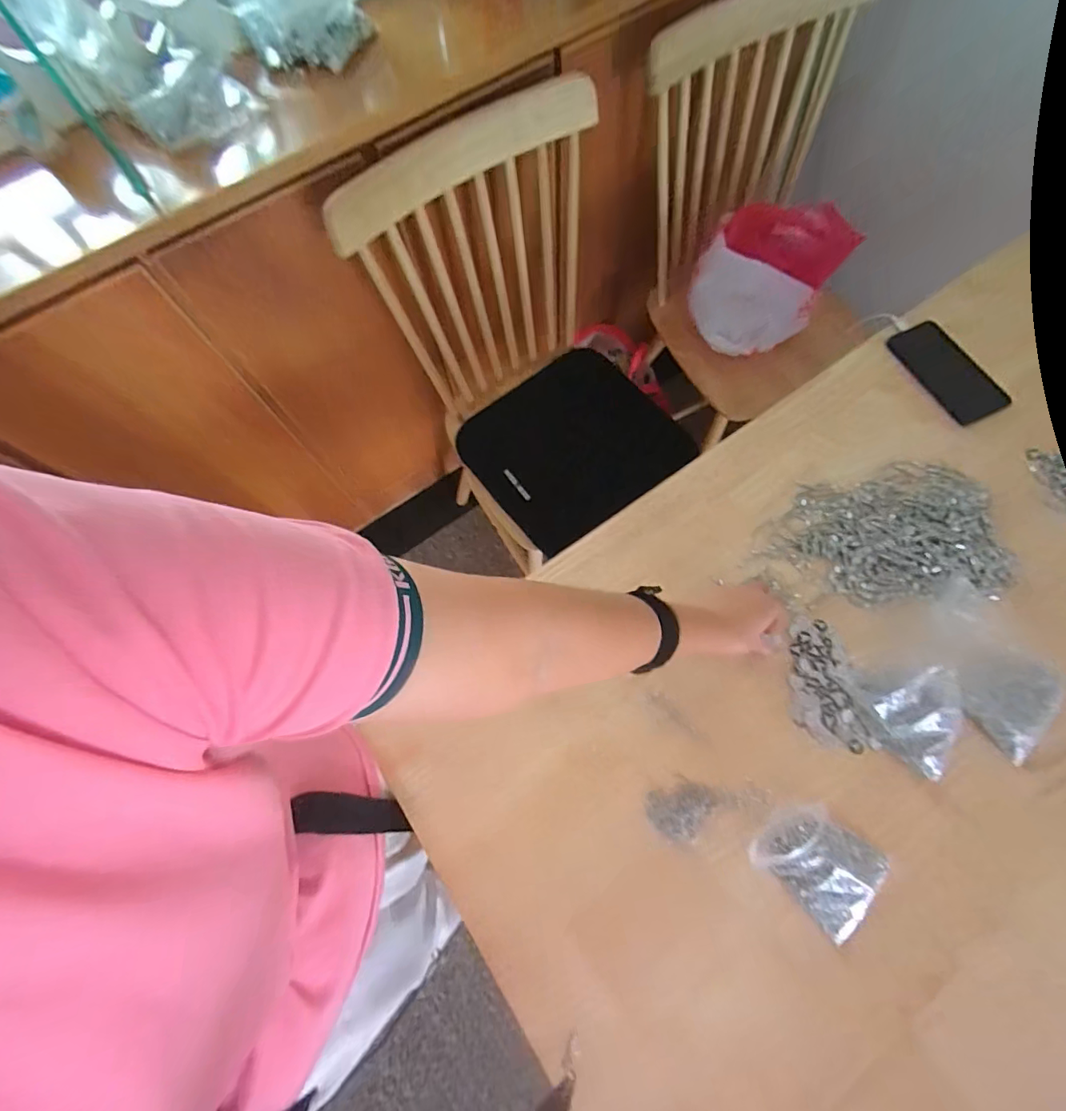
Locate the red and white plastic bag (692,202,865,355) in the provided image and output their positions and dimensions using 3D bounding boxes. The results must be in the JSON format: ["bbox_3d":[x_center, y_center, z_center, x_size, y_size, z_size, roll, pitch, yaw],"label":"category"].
[{"bbox_3d":[0.418,-0.499,0.909,0.233,0.180,0.175,27,74,12],"label":"red and white plastic bag"}]

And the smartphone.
[{"bbox_3d":[0.525,-0.233,0.627,0.062,0.015,0.146,-26,72,-7],"label":"smartphone"}]

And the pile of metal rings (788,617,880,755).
[{"bbox_3d":[0.300,0.135,0.513,0.069,0.013,0.135,-12,70,-2],"label":"pile of metal rings"}]

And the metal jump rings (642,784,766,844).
[{"bbox_3d":[0.170,0.248,0.483,0.112,0.008,0.048,-12,70,-2],"label":"metal jump rings"}]

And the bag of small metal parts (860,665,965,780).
[{"bbox_3d":[0.369,0.157,0.470,0.105,0.087,0.063,42,77,15],"label":"bag of small metal parts"}]

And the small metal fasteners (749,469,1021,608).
[{"bbox_3d":[0.394,-0.025,0.563,0.258,0.026,0.157,-4,70,1],"label":"small metal fasteners"}]

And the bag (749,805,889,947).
[{"bbox_3d":[0.265,0.280,0.449,0.103,0.033,0.084,41,76,15],"label":"bag"}]

